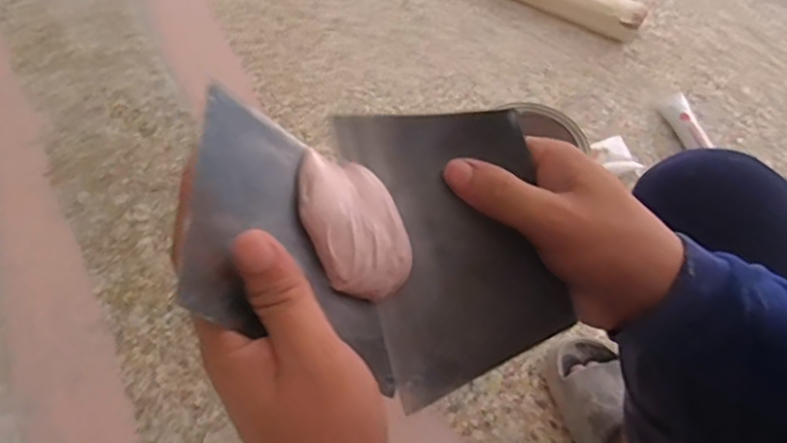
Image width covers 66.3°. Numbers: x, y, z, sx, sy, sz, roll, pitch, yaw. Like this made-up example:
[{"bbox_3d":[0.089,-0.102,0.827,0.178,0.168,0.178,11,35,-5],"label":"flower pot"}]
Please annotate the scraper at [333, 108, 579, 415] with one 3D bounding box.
[{"bbox_3d":[0.031,0.008,0.301,0.092,0.010,0.139,-14,84,-12],"label":"scraper"}]

